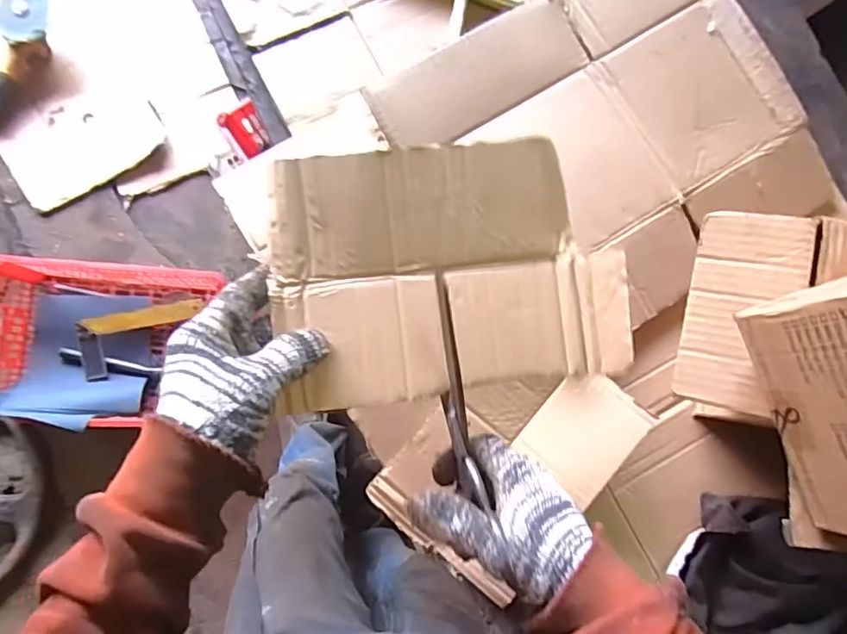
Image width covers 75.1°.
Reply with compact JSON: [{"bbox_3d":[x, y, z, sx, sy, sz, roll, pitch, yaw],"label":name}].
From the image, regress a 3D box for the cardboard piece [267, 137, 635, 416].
[{"bbox_3d":[0.017,-0.034,0.401,0.243,0.029,0.175,-7,84,-7],"label":"cardboard piece"}]

